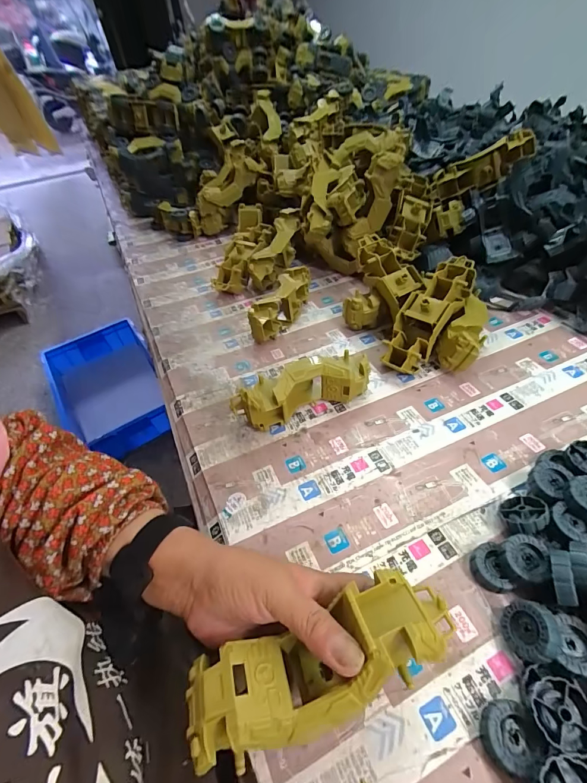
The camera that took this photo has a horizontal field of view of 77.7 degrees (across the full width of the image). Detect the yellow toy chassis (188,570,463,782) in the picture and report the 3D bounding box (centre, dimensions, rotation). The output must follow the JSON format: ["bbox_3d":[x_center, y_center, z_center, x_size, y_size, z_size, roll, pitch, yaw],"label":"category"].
[{"bbox_3d":[0.020,0.170,0.229,0.171,0.046,0.057,-22,48,-7],"label":"yellow toy chassis"}]

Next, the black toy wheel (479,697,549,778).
[{"bbox_3d":[0.147,0.233,0.247,0.035,0.015,0.036,-2,46,2],"label":"black toy wheel"}]

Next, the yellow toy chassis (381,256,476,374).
[{"bbox_3d":[0.182,-0.104,0.490,0.062,0.050,0.176,32,86,30],"label":"yellow toy chassis"}]

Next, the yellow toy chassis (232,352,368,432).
[{"bbox_3d":[0.010,0.000,0.446,0.163,0.065,0.044,-19,48,-11],"label":"yellow toy chassis"}]

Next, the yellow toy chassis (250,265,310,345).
[{"bbox_3d":[-0.016,-0.143,0.591,0.045,0.057,0.160,16,51,20],"label":"yellow toy chassis"}]

